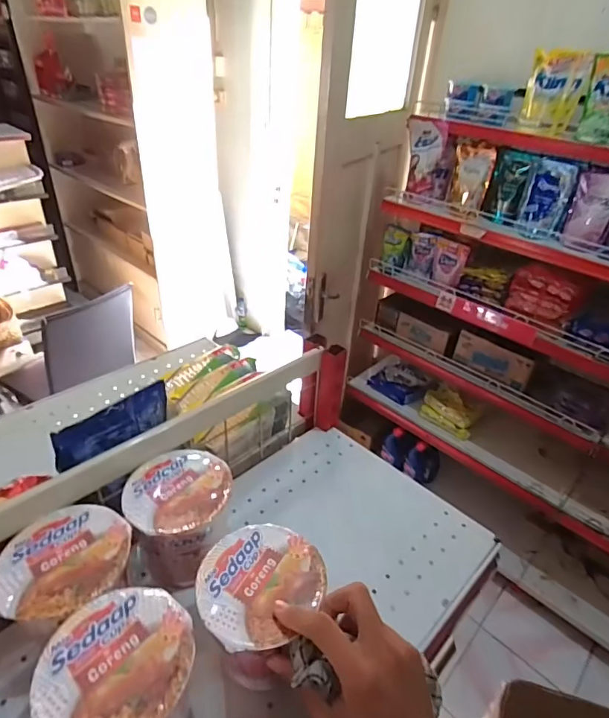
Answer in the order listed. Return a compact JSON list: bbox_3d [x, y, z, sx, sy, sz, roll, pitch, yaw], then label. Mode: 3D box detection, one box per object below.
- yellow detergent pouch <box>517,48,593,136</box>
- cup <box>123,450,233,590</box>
[{"bbox_3d":[0.638,-0.675,1.168,0.128,0.175,0.050,12,35,11],"label":"yellow detergent pouch"},{"bbox_3d":[-0.131,0.175,0.495,0.101,0.105,0.111,3,34,-2],"label":"cup"}]

